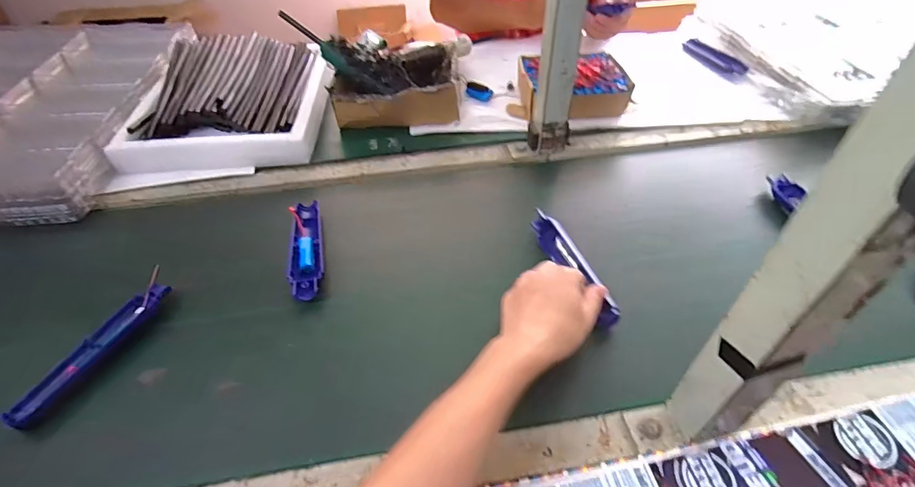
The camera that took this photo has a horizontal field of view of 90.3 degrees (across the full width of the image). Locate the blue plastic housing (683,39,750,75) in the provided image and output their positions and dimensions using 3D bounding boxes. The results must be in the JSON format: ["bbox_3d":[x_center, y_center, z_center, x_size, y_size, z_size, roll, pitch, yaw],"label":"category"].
[{"bbox_3d":[0.515,-0.378,0.917,0.049,0.017,0.172,-8,45,-8],"label":"blue plastic housing"}]

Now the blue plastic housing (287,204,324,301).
[{"bbox_3d":[-0.187,0.004,0.561,0.037,0.014,0.165,-10,46,-10],"label":"blue plastic housing"}]

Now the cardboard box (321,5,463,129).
[{"bbox_3d":[-0.108,-0.298,0.793,0.223,0.085,0.223,-4,45,-4],"label":"cardboard box"}]

